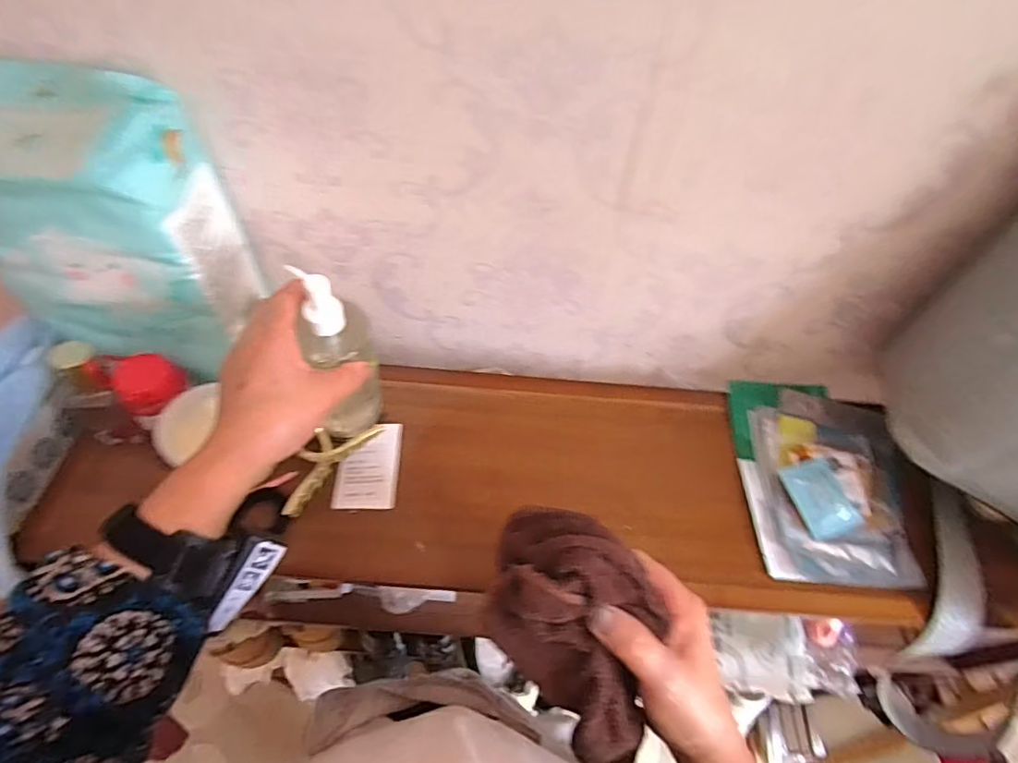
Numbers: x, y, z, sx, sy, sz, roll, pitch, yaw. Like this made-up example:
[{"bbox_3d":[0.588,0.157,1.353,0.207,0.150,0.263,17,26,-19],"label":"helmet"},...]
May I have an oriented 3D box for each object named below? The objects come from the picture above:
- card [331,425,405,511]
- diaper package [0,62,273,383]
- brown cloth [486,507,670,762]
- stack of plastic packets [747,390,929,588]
[{"bbox_3d":[-0.135,0.082,0.509,0.057,0.006,0.087,1,55,-3],"label":"card"},{"bbox_3d":[-0.318,-0.116,0.427,0.161,0.220,0.107,9,53,2],"label":"diaper package"},{"bbox_3d":[0.048,0.150,0.331,0.091,0.095,0.142,-36,64,-27],"label":"brown cloth"},{"bbox_3d":[0.315,0.094,0.513,0.132,0.021,0.193,4,58,2],"label":"stack of plastic packets"}]

